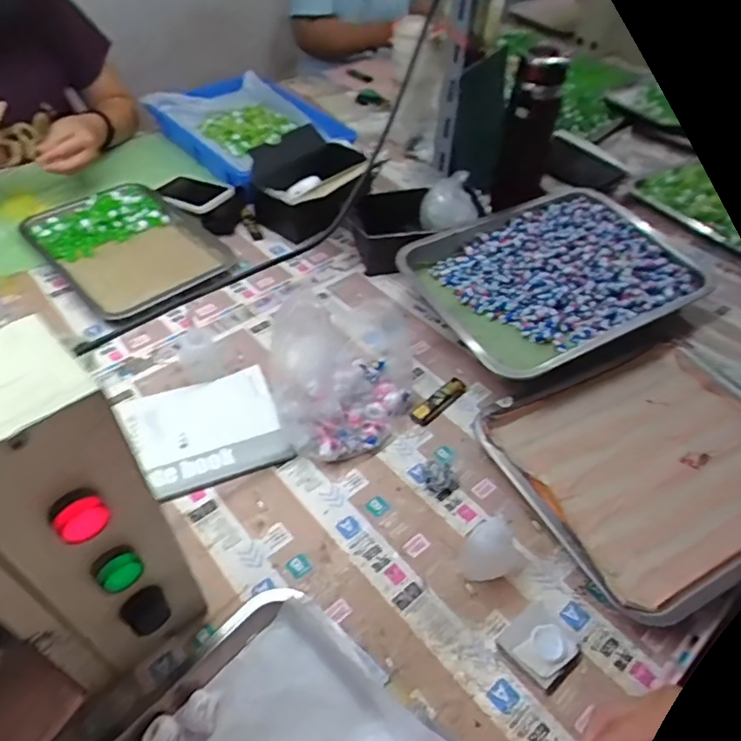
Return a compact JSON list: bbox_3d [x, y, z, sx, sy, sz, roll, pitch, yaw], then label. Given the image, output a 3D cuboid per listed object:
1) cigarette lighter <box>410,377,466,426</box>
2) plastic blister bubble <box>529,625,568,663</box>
[{"bbox_3d":[0.081,0.035,0.650,0.080,0.015,0.022,-34,58,-28],"label":"cigarette lighter"},{"bbox_3d":[0.147,0.223,0.458,0.027,0.004,0.029,-23,53,-11],"label":"plastic blister bubble"}]

